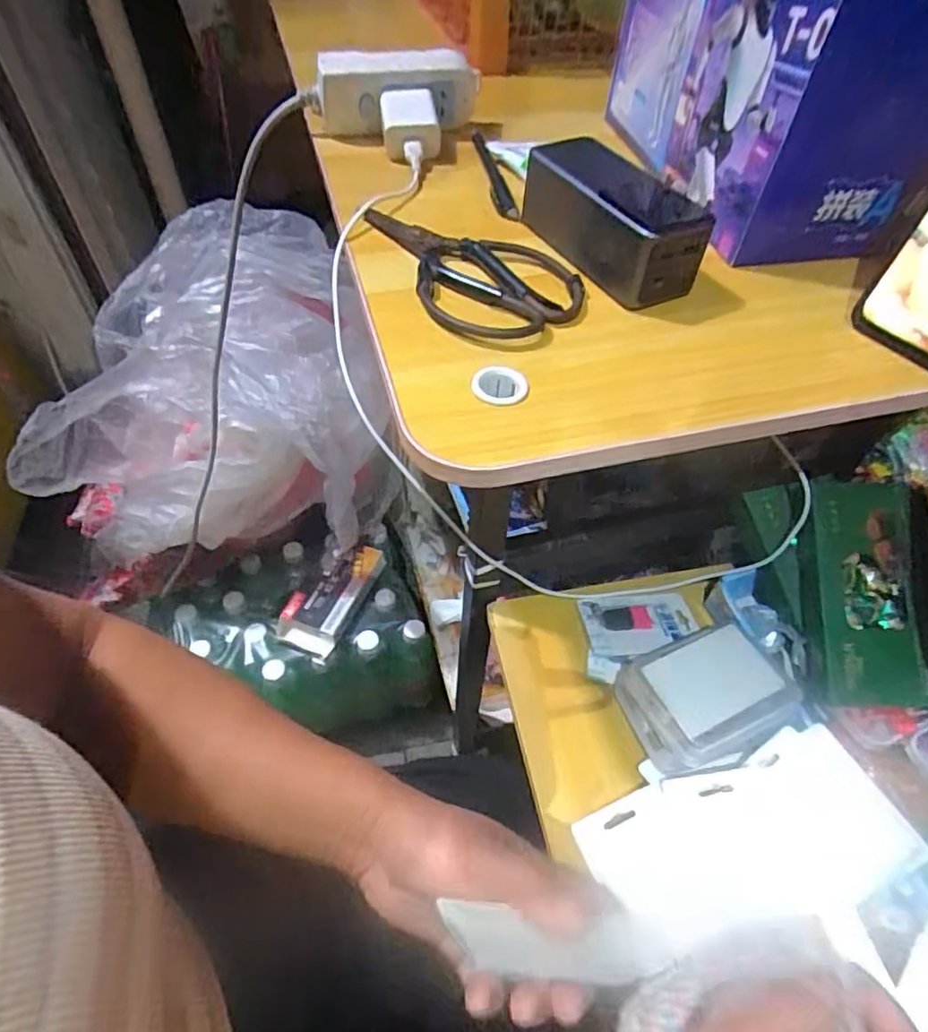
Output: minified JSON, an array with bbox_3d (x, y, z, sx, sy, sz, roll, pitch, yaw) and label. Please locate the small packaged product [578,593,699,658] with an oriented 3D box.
[{"bbox_3d":[0.157,0.095,0.548,0.100,0.021,0.062,0,52,-3],"label":"small packaged product"}]

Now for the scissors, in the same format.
[{"bbox_3d":[0.000,-0.163,0.397,0.089,0.014,0.163,-33,60,-25],"label":"scissors"}]

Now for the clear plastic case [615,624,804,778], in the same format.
[{"bbox_3d":[0.189,0.144,0.483,0.112,0.050,0.088,-18,55,-16],"label":"clear plastic case"}]

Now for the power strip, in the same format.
[{"bbox_3d":[-0.055,-0.356,0.517,0.139,0.054,0.045,-7,53,-8],"label":"power strip"}]

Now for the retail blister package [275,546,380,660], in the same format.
[{"bbox_3d":[-0.190,0.112,0.883,0.083,0.050,0.170,21,54,13],"label":"retail blister package"}]

